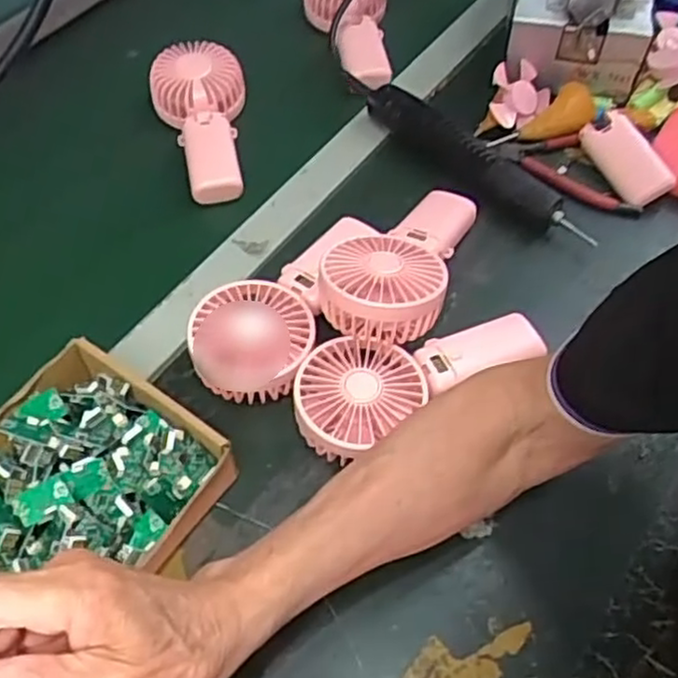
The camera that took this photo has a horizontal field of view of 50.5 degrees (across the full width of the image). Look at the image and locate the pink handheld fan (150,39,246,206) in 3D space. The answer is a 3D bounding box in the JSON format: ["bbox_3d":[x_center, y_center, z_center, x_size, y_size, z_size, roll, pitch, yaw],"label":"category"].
[{"bbox_3d":[-0.123,-0.205,0.665,0.087,0.054,0.160,-13,57,-7],"label":"pink handheld fan"}]

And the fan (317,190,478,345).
[{"bbox_3d":[0.047,-0.064,0.548,0.102,0.044,0.182,21,43,15],"label":"fan"}]

